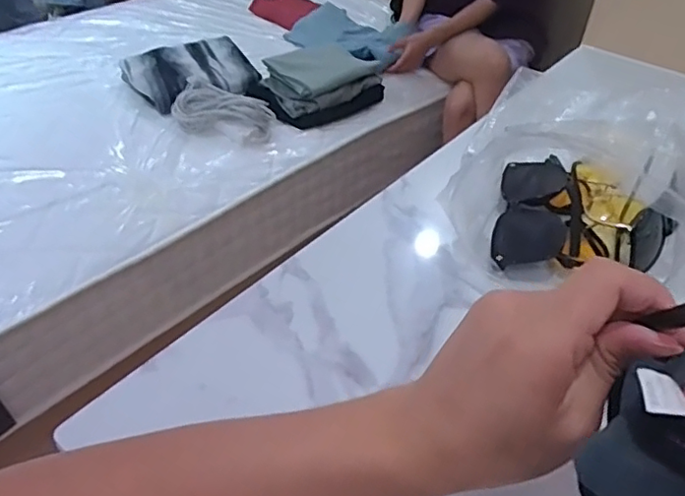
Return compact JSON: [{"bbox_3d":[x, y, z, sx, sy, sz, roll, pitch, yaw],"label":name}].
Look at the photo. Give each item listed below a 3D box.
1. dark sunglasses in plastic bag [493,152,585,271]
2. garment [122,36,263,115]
[{"bbox_3d":[0.169,-0.034,0.490,0.067,0.034,0.154,12,45,12],"label":"dark sunglasses in plastic bag"},{"bbox_3d":[-0.397,-0.463,1.507,0.317,0.081,0.244,-23,48,-25],"label":"garment"}]

